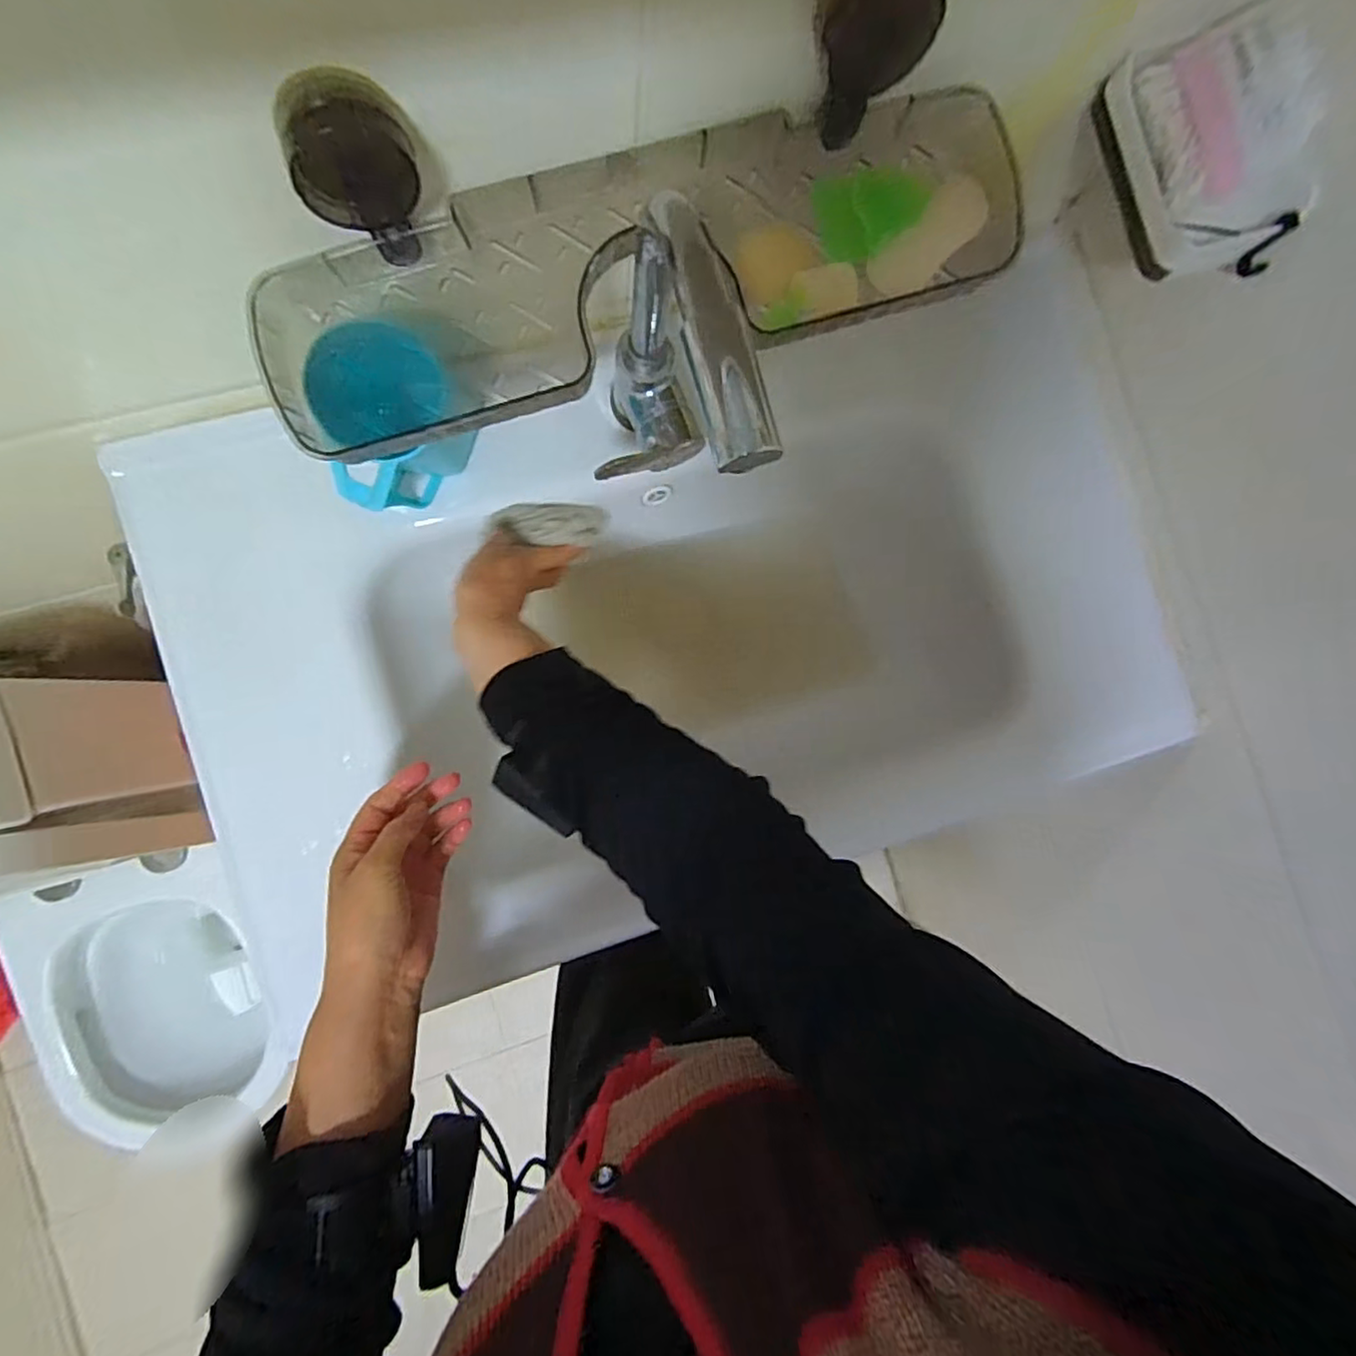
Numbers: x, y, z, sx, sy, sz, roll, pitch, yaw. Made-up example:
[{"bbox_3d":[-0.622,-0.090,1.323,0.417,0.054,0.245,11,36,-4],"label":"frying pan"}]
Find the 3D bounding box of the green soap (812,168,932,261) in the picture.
[{"bbox_3d":[0.117,-0.278,0.374,0.063,0.023,0.043,-8,89,-7],"label":"green soap"}]

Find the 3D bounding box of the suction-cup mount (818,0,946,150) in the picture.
[{"bbox_3d":[0.095,-0.320,0.316,0.054,0.086,0.023,1,88,-7],"label":"suction-cup mount"}]

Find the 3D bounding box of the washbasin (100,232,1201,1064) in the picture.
[{"bbox_3d":[0.028,-0.039,0.569,0.814,0.140,0.447,-13,90,-7],"label":"washbasin"}]

